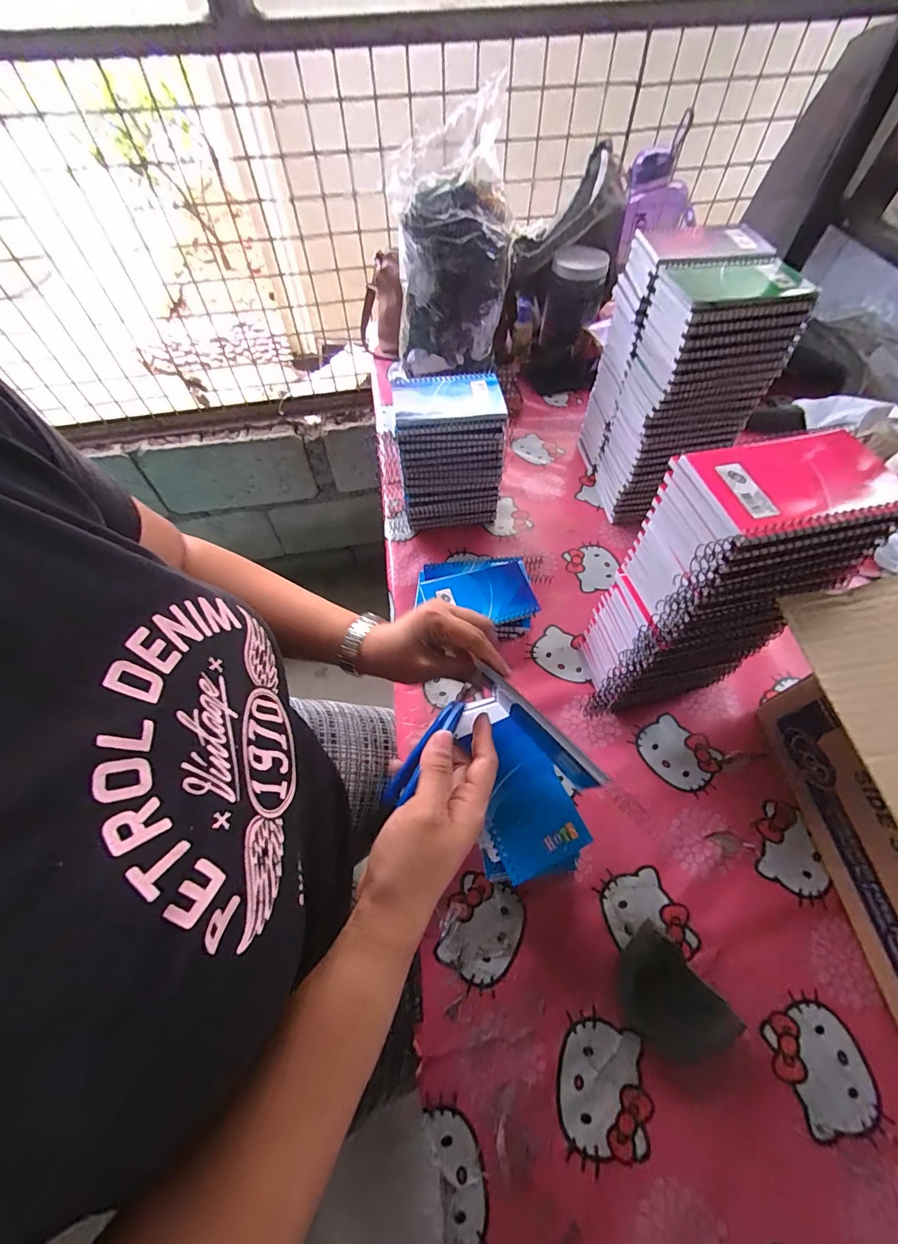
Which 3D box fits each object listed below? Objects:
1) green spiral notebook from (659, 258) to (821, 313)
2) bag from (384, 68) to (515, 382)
[{"bbox_3d":[0.289,-0.346,0.444,0.126,0.014,0.095,-6,60,-2],"label":"green spiral notebook"},{"bbox_3d":[0.002,-0.555,0.681,0.177,0.295,0.129,3,60,3],"label":"bag"}]

